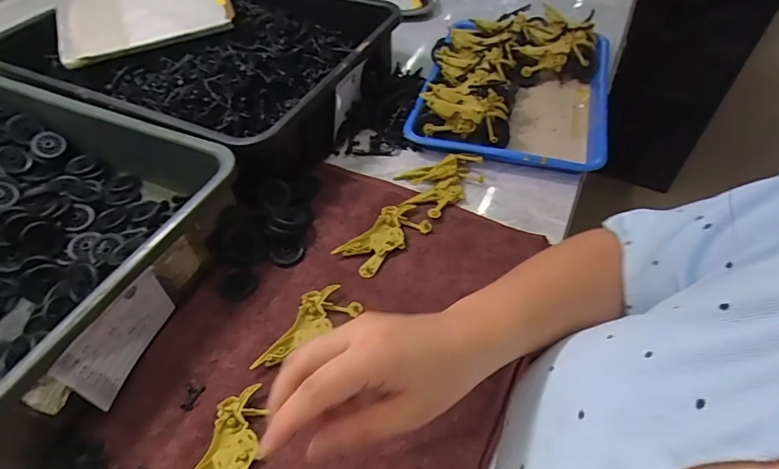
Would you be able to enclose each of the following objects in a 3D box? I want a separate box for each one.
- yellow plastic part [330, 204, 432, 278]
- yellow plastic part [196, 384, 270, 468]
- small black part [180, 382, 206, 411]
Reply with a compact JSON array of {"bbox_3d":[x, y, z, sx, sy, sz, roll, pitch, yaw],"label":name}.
[{"bbox_3d":[-0.007,0.003,0.494,0.102,0.011,0.051,-35,60,-24],"label":"yellow plastic part"},{"bbox_3d":[-0.128,0.172,0.361,0.050,0.010,0.099,11,53,9],"label":"yellow plastic part"},{"bbox_3d":[-0.174,0.141,0.393,0.017,0.004,0.022,14,53,11],"label":"small black part"}]

